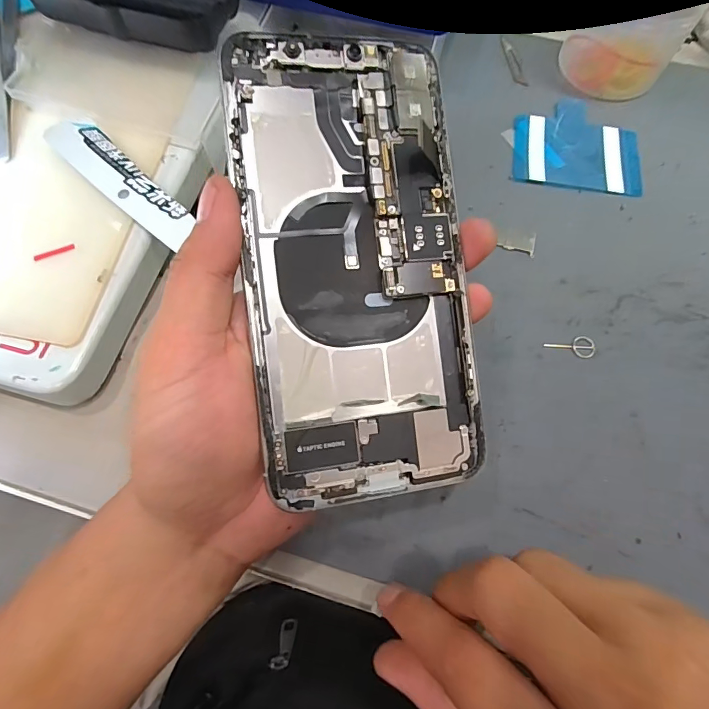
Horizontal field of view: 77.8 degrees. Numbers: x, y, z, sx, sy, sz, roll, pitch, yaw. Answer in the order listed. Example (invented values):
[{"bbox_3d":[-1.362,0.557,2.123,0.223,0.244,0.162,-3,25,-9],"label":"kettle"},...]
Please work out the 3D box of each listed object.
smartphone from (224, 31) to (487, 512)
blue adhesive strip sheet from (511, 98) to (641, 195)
[{"bbox_3d":[0.002,-0.030,0.149,0.074,0.006,0.153,-7,88,-11],"label":"smartphone"},{"bbox_3d":[0.133,-0.127,0.262,0.072,0.004,0.066,9,70,3],"label":"blue adhesive strip sheet"}]

